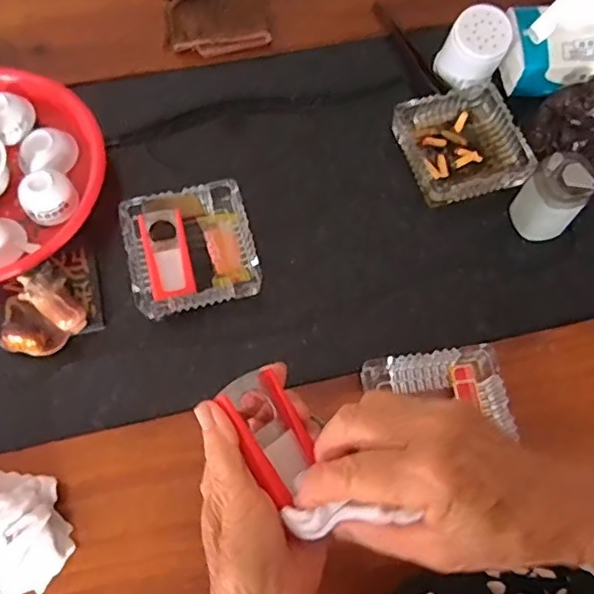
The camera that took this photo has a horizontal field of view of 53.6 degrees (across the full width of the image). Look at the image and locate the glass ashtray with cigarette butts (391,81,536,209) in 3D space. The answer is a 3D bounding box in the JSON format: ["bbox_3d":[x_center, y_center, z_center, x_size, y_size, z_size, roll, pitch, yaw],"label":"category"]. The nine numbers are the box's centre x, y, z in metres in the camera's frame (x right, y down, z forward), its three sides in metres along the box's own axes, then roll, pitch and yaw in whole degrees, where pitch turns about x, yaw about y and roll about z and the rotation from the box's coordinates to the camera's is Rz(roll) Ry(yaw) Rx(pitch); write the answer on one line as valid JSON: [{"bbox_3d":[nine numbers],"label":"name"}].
[{"bbox_3d":[0.179,-0.167,0.642,0.119,0.035,0.127,-15,70,-8],"label":"glass ashtray with cigarette butts"}]

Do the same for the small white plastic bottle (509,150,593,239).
[{"bbox_3d":[0.255,-0.099,0.591,0.060,0.085,0.057,43,73,13],"label":"small white plastic bottle"}]

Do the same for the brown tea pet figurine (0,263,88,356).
[{"bbox_3d":[-0.244,0.016,0.550,0.078,0.047,0.070,-30,73,-13],"label":"brown tea pet figurine"}]

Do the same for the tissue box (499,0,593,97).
[{"bbox_3d":[0.320,-0.280,0.659,0.160,0.102,0.091,0,68,-2],"label":"tissue box"}]

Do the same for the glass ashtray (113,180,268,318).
[{"bbox_3d":[-0.105,-0.049,0.586,0.125,0.035,0.123,-13,70,-7],"label":"glass ashtray"}]

